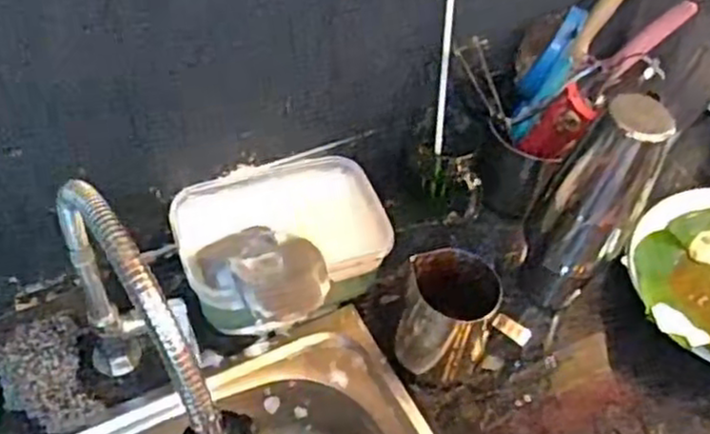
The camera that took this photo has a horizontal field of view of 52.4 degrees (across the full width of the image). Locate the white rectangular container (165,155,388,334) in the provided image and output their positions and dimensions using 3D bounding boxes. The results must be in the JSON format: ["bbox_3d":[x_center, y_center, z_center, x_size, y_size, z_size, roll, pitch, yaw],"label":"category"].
[{"bbox_3d":[-0.074,0.027,0.725,0.196,0.085,0.143,-17,54,-20],"label":"white rectangular container"}]

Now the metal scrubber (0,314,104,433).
[{"bbox_3d":[-0.276,0.140,0.640,0.077,0.036,0.114,-19,55,-20],"label":"metal scrubber"}]

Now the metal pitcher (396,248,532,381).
[{"bbox_3d":[0.097,0.093,0.674,0.104,0.114,0.083,7,50,0],"label":"metal pitcher"}]

